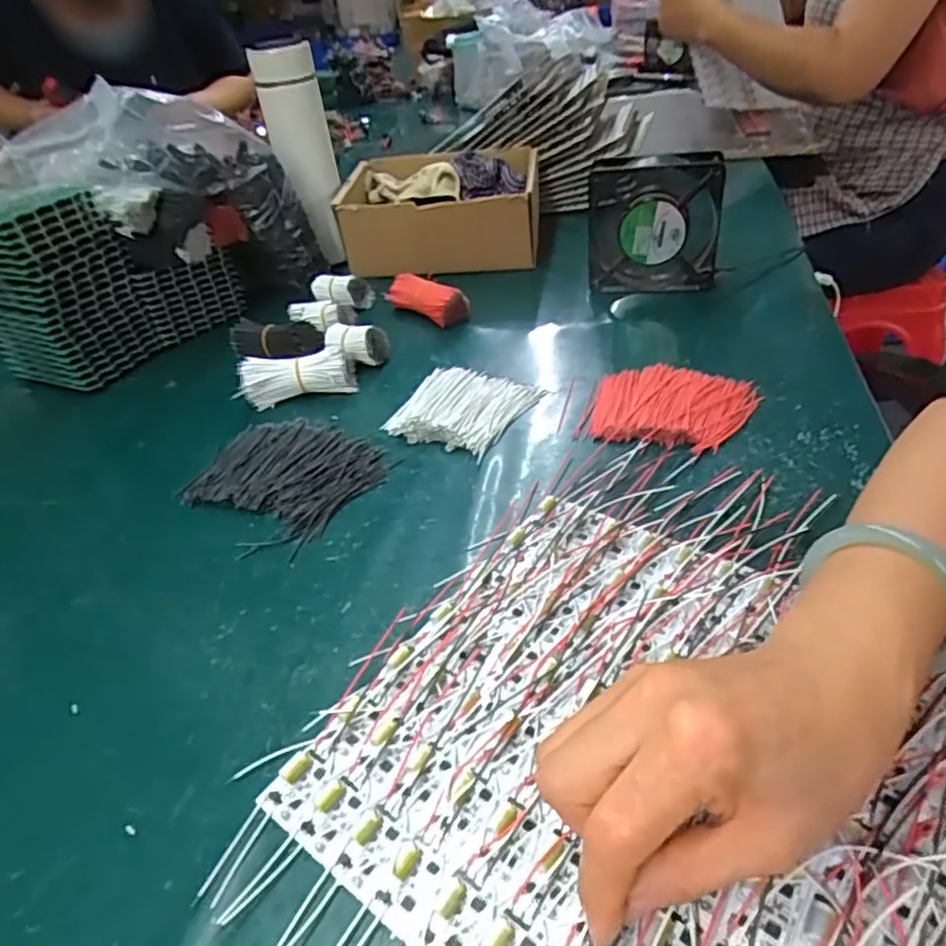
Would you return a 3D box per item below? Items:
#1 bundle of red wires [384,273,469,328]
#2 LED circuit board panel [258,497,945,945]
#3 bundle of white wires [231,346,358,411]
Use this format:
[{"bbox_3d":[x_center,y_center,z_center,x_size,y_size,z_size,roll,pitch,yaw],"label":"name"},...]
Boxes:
[{"bbox_3d":[-0.047,-0.174,0.656,0.091,0.036,0.032,24,48,33],"label":"bundle of red wires"},{"bbox_3d":[0.091,0.121,0.279,0.283,0.012,0.240,22,47,31],"label":"LED circuit board panel"},{"bbox_3d":[-0.151,-0.084,0.557,0.094,0.032,0.030,-13,39,-7],"label":"bundle of white wires"}]

